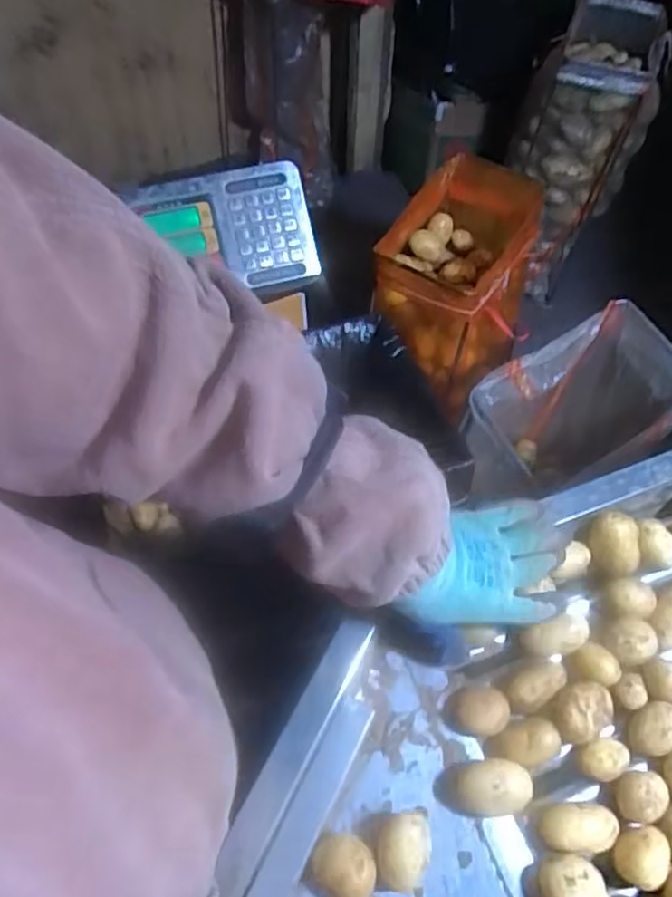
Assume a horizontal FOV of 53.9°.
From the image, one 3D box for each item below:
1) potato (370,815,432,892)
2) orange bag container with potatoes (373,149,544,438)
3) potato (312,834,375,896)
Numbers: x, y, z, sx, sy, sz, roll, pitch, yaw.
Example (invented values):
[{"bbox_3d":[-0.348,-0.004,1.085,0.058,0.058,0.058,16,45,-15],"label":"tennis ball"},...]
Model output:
[{"bbox_3d":[0.045,0.275,0.450,0.039,0.039,0.044,-7,59,-5],"label":"potato"},{"bbox_3d":[0.204,-0.304,1.130,0.230,0.243,0.373,10,59,5],"label":"orange bag container with potatoes"},{"bbox_3d":[0.006,0.285,0.448,0.041,0.039,0.037,20,60,11],"label":"potato"}]

